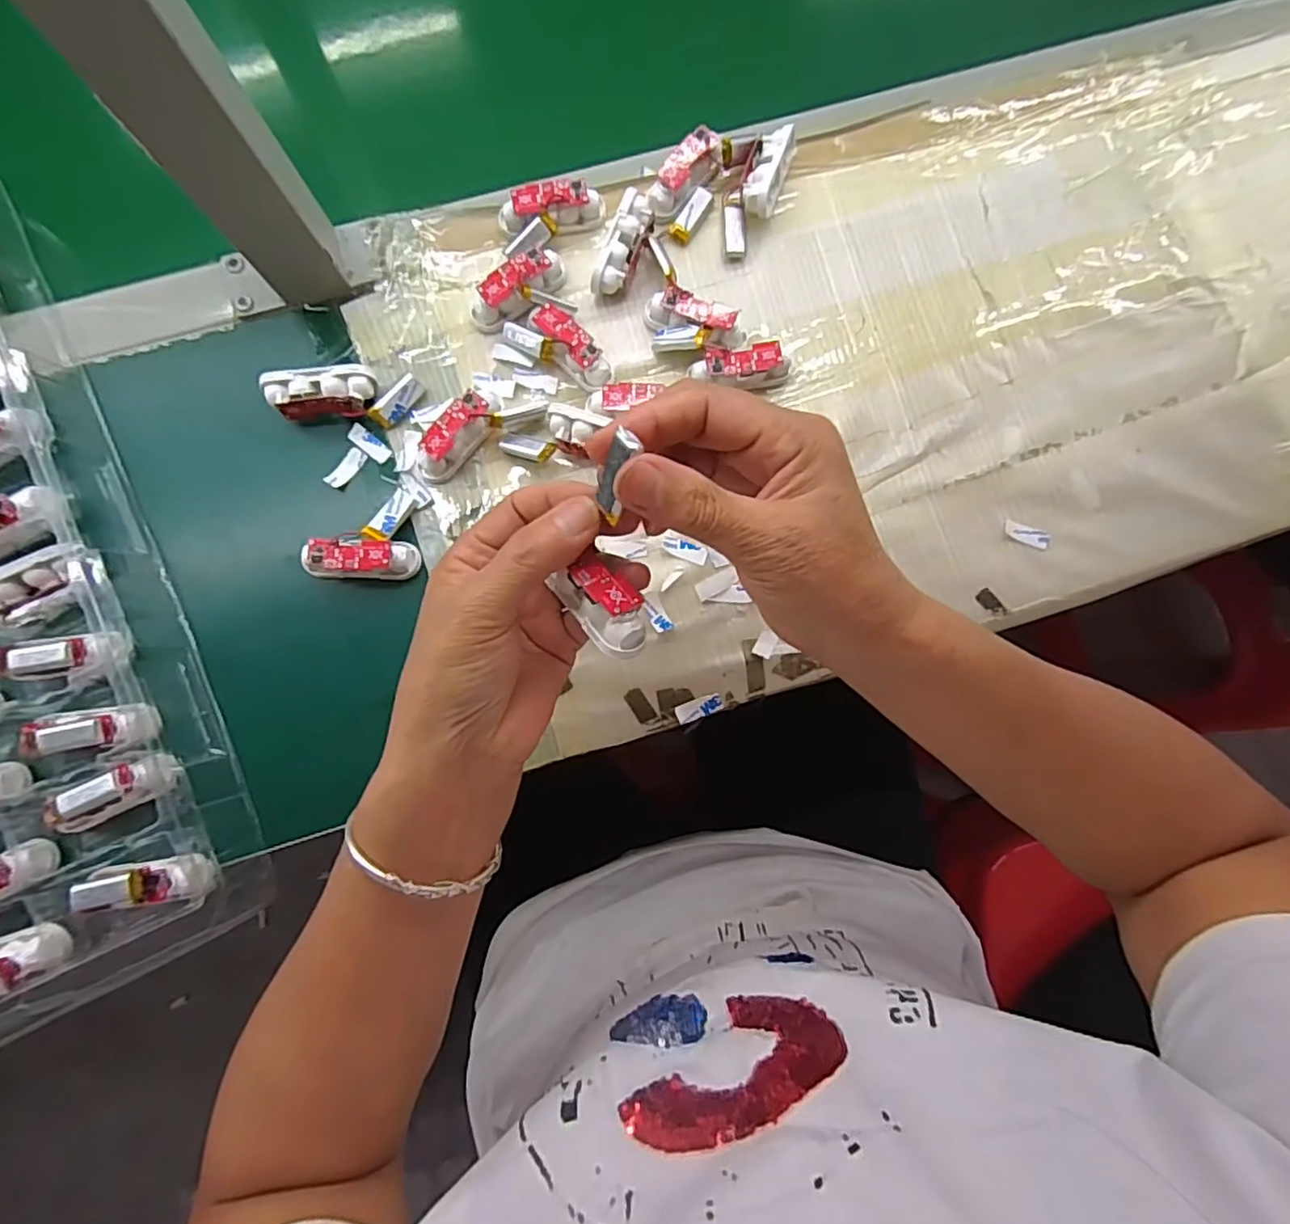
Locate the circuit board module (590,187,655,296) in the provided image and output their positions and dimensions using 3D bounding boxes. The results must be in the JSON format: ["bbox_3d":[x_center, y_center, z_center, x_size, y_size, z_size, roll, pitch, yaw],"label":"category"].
[{"bbox_3d":[-0.012,-0.214,0.365,0.021,0.022,0.059,21,83,1],"label":"circuit board module"}]

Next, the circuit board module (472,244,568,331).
[{"bbox_3d":[-0.075,-0.189,0.361,0.061,0.019,0.019,-39,86,-6],"label":"circuit board module"}]

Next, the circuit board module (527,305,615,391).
[{"bbox_3d":[-0.042,-0.152,0.358,0.064,0.019,0.020,42,83,3],"label":"circuit board module"}]

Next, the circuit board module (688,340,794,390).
[{"bbox_3d":[0.058,-0.143,0.361,0.061,0.019,0.019,-11,84,-3],"label":"circuit board module"}]

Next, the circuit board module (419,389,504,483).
[{"bbox_3d":[-0.106,-0.102,0.351,0.020,0.019,0.060,39,83,3],"label":"circuit board module"}]

